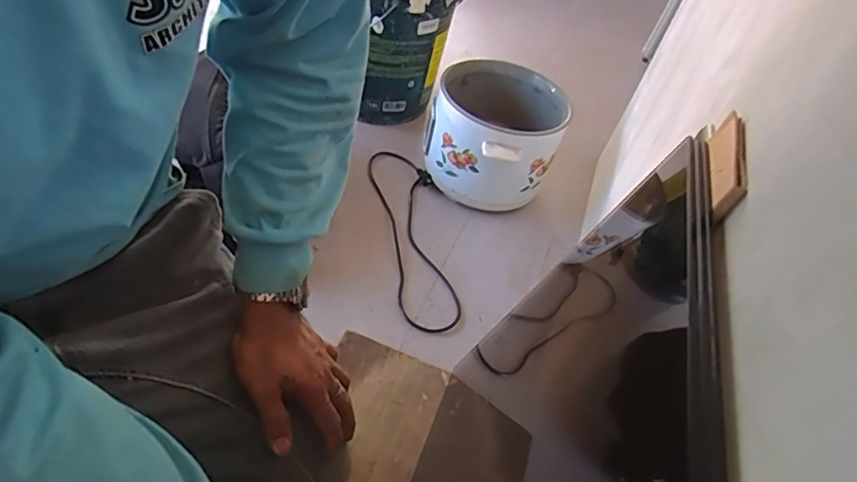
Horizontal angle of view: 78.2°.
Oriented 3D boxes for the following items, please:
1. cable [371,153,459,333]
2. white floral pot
[{"bbox_3d":[-0.027,-0.025,0.966,0.119,0.029,0.443,-6,46,-13],"label":"cable"},{"bbox_3d":[0.123,-0.189,1.035,0.239,0.213,0.251,7,46,-7],"label":"white floral pot"}]

